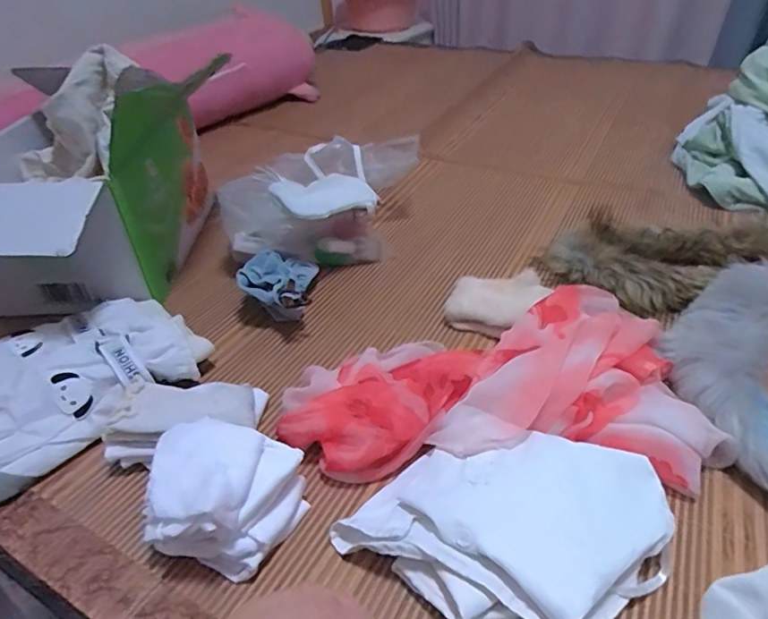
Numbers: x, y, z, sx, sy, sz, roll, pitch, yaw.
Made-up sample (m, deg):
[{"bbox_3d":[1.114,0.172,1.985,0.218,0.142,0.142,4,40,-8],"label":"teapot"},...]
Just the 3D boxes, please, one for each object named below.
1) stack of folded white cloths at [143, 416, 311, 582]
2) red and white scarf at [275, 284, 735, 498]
[{"bbox_3d":[-0.122,0.138,0.388,0.107,0.069,0.094,5,39,9],"label":"stack of folded white cloths"},{"bbox_3d":[0.101,0.058,0.503,0.384,0.052,0.229,0,39,4],"label":"red and white scarf"}]

